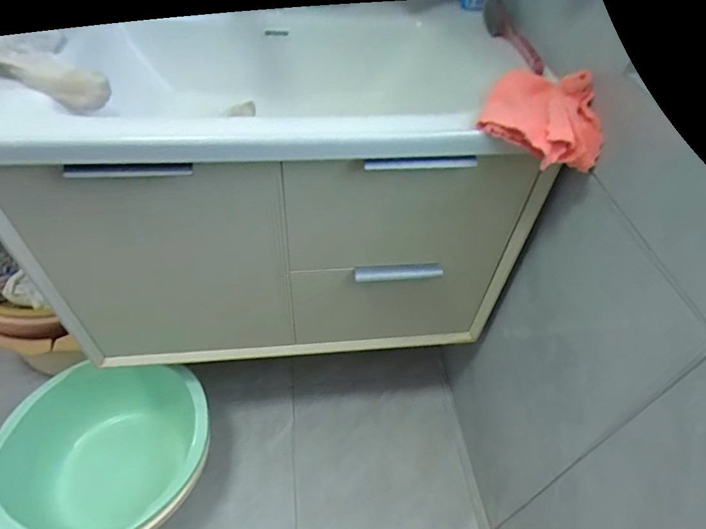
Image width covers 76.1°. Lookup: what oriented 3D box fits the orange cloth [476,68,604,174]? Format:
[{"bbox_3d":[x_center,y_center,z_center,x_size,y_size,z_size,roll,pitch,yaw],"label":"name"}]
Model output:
[{"bbox_3d":[0.244,-0.188,0.572,0.151,0.072,0.128,19,49,14],"label":"orange cloth"}]

